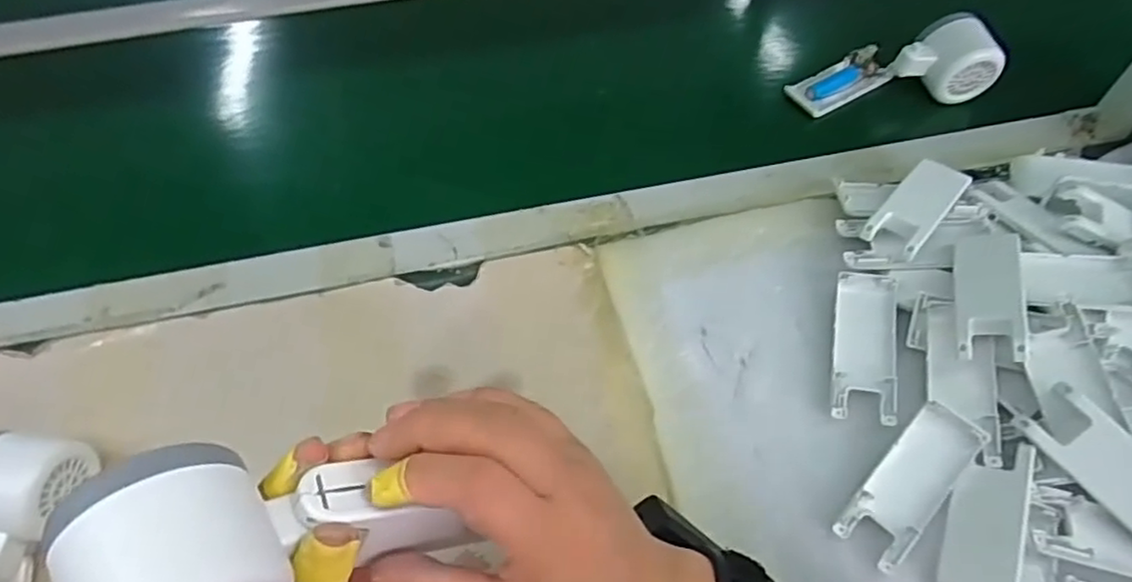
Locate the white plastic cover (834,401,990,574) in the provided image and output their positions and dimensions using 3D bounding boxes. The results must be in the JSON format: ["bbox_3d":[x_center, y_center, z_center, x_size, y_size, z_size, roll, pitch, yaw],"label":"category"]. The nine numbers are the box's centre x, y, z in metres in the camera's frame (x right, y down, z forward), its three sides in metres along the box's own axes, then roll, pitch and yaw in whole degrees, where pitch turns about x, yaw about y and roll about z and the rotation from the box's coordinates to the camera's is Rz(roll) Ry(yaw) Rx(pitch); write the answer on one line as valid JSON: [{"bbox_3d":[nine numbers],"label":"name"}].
[{"bbox_3d":[0.209,0.116,0.406,0.039,0.009,0.104,40,79,23],"label":"white plastic cover"}]

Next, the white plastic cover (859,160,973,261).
[{"bbox_3d":[0.262,-0.063,0.499,0.039,0.018,0.097,37,66,22],"label":"white plastic cover"}]

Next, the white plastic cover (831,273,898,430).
[{"bbox_3d":[0.202,0.036,0.452,0.039,0.007,0.104,7,65,15],"label":"white plastic cover"}]

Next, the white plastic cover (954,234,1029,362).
[{"bbox_3d":[0.278,0.001,0.441,0.038,0.012,0.100,-7,44,35],"label":"white plastic cover"}]

